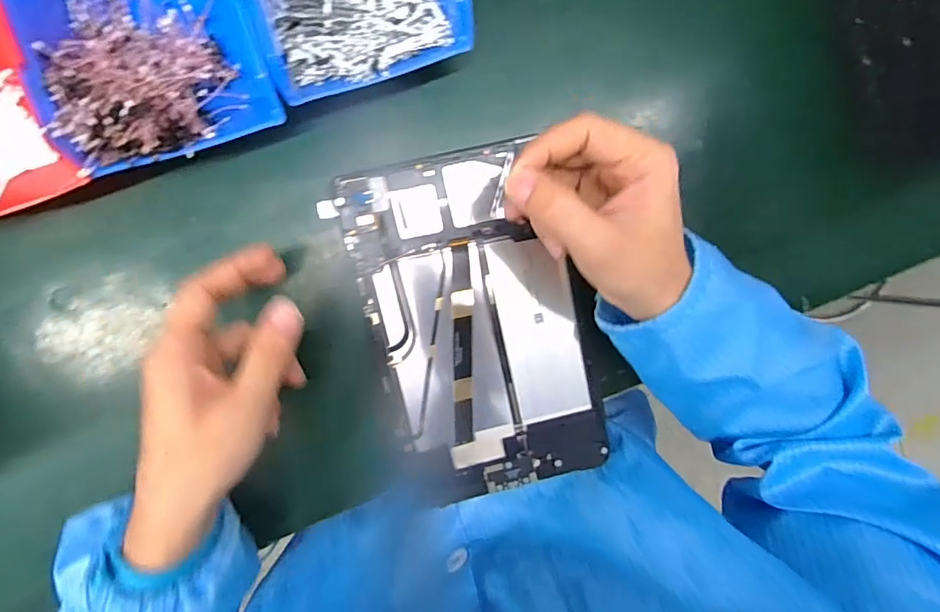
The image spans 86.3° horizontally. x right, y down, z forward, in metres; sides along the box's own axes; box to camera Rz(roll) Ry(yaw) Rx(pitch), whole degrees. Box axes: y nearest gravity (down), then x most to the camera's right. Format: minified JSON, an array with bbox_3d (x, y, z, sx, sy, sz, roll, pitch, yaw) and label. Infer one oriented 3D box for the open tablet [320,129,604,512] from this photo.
[{"bbox_3d":[0.004,0.018,0.352,0.145,0.012,0.238,-18,98,-4],"label":"open tablet"}]

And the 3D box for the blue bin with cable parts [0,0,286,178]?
[{"bbox_3d":[-0.198,-0.173,0.302,0.122,0.071,0.170,-20,98,-4],"label":"blue bin with cable parts"}]

